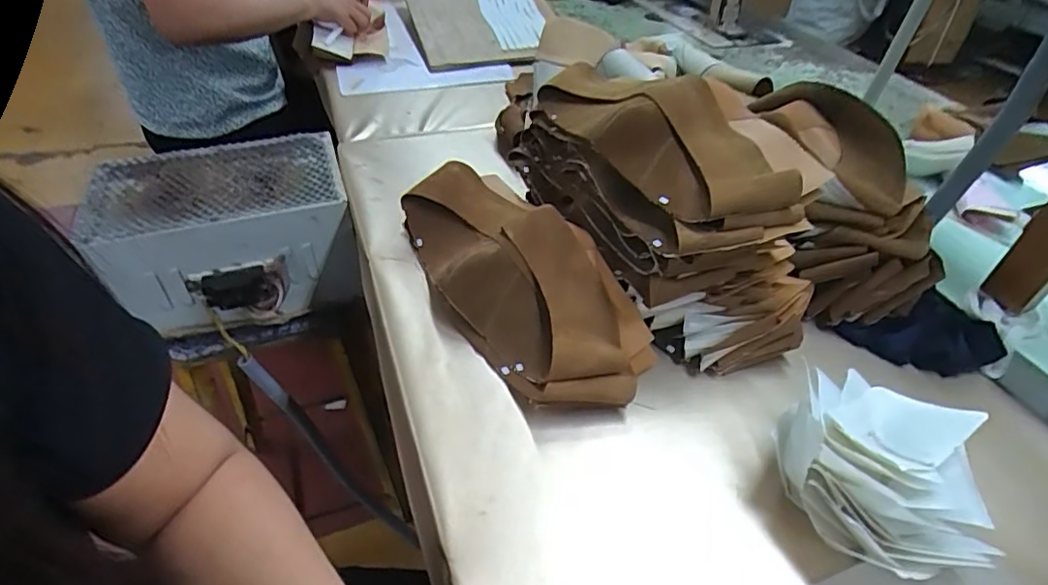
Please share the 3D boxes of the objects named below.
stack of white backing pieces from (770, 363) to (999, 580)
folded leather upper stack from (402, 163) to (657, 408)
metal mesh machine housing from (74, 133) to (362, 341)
[{"bbox_3d":[0.260,0.130,0.424,0.138,0.076,0.145,8,42,5],"label":"stack of white backing pieces"},{"bbox_3d":[-0.012,-0.019,0.578,0.143,0.079,0.338,-20,47,-24],"label":"folded leather upper stack"},{"bbox_3d":[-0.378,-0.075,0.783,0.270,0.158,0.236,-12,44,-16],"label":"metal mesh machine housing"}]

